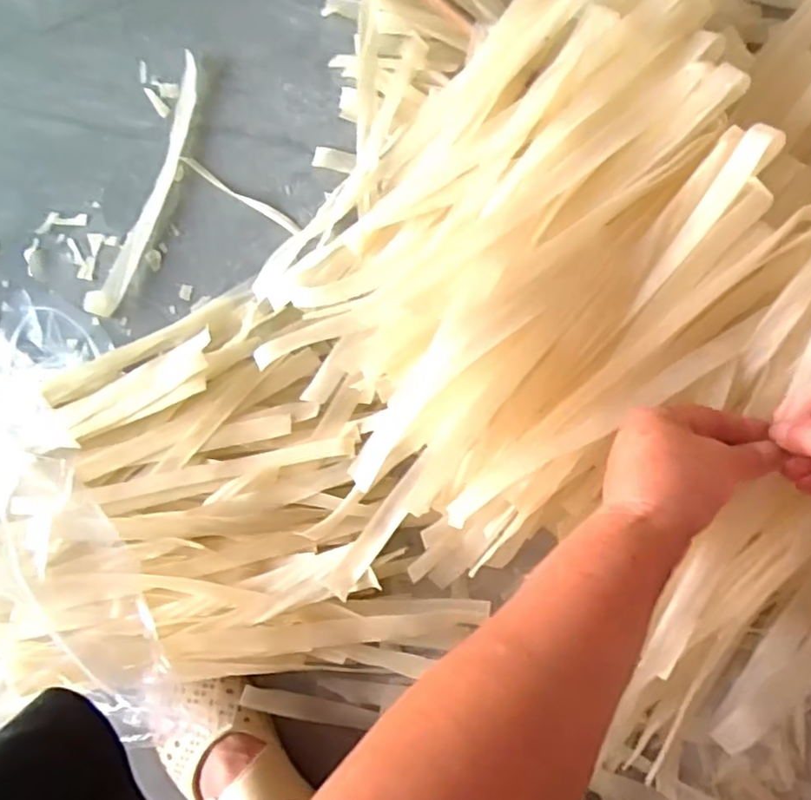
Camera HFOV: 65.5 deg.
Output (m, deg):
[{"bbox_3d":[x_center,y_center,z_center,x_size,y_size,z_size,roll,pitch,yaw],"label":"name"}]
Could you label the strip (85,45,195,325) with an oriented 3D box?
[{"bbox_3d":[-0.225,-0.187,0.558,0.028,0.013,0.240,20,89,9],"label":"strip"}]

